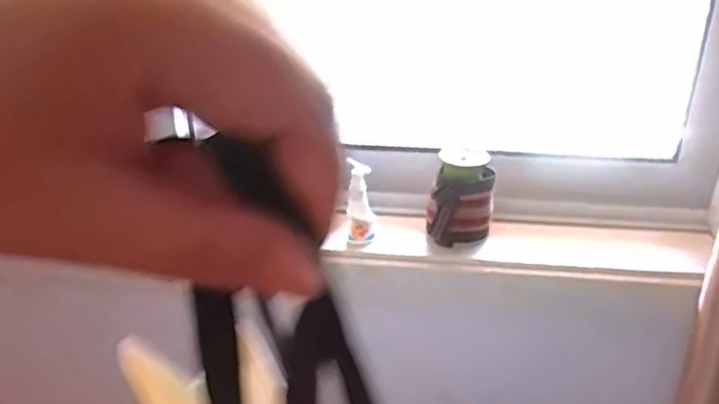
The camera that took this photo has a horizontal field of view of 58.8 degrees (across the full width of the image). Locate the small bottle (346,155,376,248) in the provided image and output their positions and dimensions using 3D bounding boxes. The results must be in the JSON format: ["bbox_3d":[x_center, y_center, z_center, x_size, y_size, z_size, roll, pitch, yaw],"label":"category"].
[{"bbox_3d":[0.002,0.003,0.754,0.032,0.096,0.031,3,26,5],"label":"small bottle"}]

